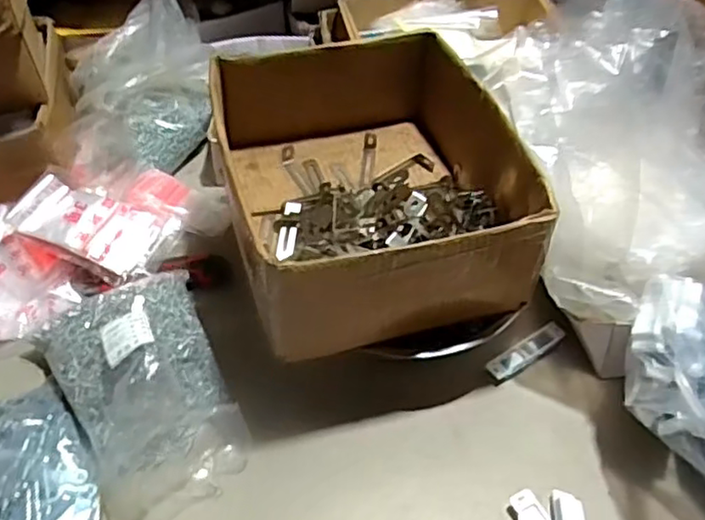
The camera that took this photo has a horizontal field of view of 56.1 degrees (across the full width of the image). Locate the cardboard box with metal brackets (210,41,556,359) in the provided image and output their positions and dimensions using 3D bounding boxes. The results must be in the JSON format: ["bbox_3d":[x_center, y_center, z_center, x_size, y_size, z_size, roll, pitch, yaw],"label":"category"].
[{"bbox_3d":[0.018,-0.077,0.639,0.247,0.116,0.302,-11,48,-11],"label":"cardboard box with metal brackets"}]

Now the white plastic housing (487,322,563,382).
[{"bbox_3d":[0.175,0.091,0.669,0.097,0.012,0.021,-26,53,-24],"label":"white plastic housing"}]

